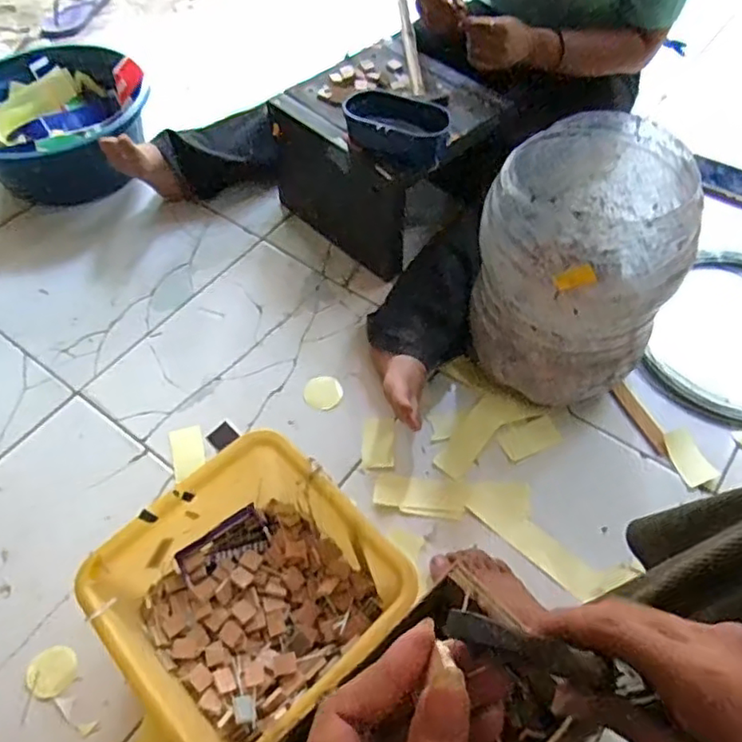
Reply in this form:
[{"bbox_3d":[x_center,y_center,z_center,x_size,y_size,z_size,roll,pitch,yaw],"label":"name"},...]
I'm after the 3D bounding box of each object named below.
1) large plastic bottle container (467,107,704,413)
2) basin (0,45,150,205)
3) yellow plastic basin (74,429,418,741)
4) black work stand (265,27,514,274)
[{"bbox_3d":[0.259,-0.129,0.796,0.224,0.292,0.226,0,55,1],"label":"large plastic bottle container"},{"bbox_3d":[-0.593,-0.475,1.194,0.354,0.161,0.290,-14,56,-10],"label":"basin"},{"bbox_3d":[-0.140,0.252,0.699,0.289,0.128,0.261,-37,63,-22],"label":"yellow plastic basin"},{"bbox_3d":[0.027,-0.362,1.044,0.284,0.240,0.259,38,64,23],"label":"black work stand"}]

